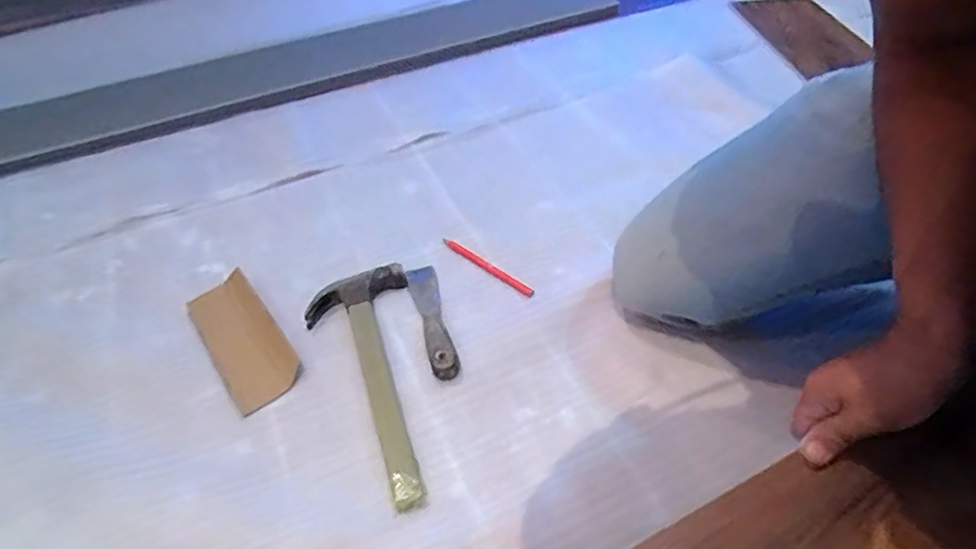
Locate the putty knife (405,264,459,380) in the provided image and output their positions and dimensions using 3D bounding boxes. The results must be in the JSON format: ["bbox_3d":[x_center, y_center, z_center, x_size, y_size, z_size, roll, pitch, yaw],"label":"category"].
[{"bbox_3d":[-0.067,0.049,0.656,0.037,0.020,0.175,-11,47,-9],"label":"putty knife"}]

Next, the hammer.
[{"bbox_3d":[-0.132,0.109,0.602,0.114,0.023,0.294,-11,47,-9],"label":"hammer"}]

